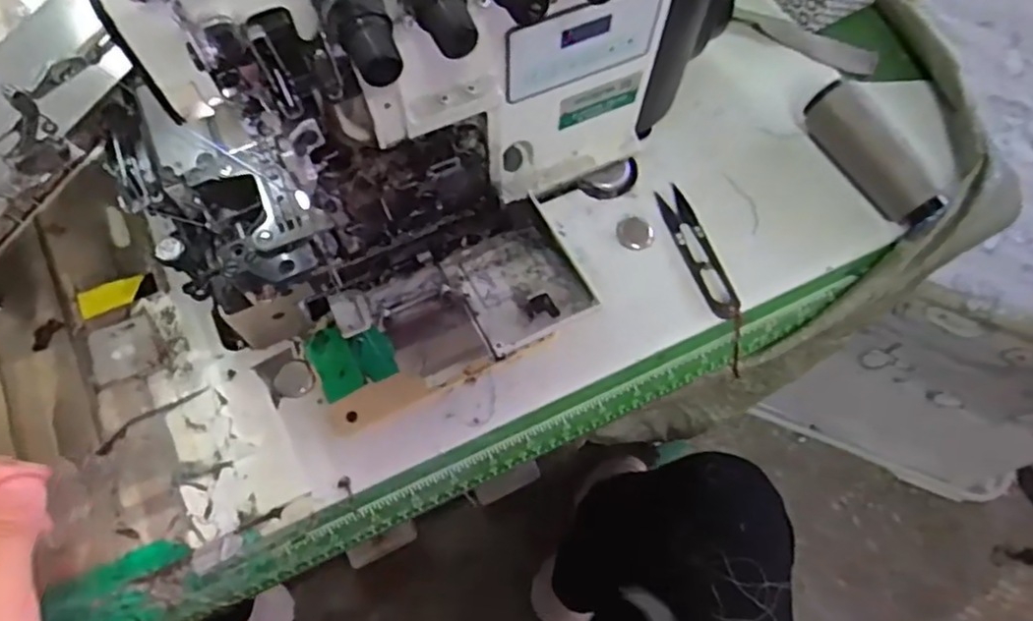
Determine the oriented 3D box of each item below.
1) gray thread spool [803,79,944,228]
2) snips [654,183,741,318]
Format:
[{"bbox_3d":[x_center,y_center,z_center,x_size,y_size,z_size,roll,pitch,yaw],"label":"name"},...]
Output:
[{"bbox_3d":[0.242,-0.104,0.451,0.028,0.036,0.108,-26,72,-11],"label":"gray thread spool"},{"bbox_3d":[0.121,-0.040,0.439,0.022,0.008,0.100,-18,70,-8],"label":"snips"}]

